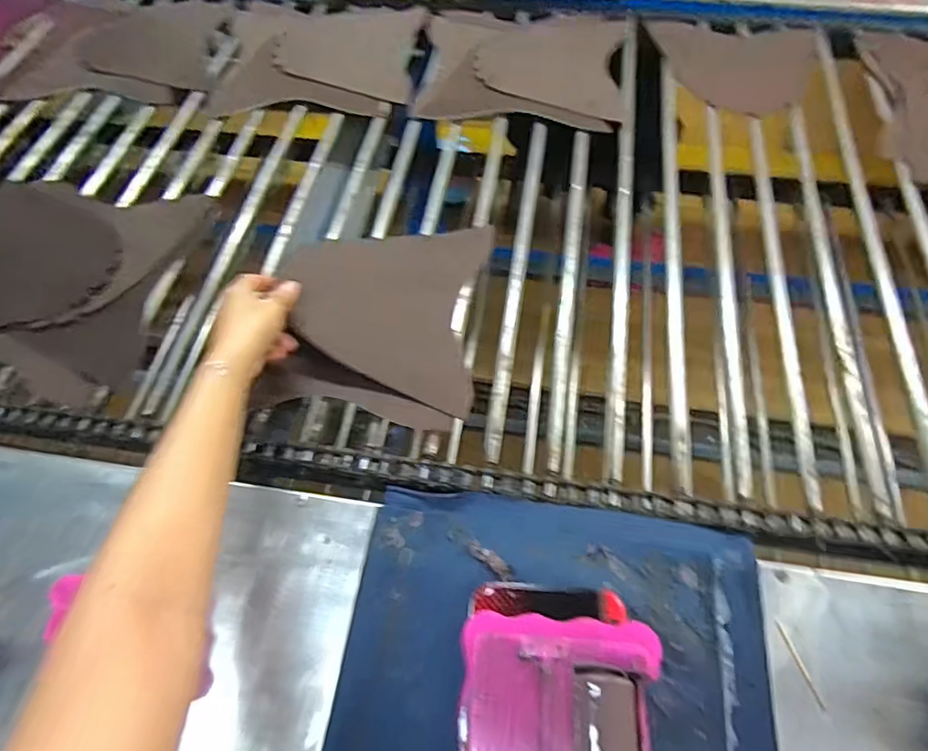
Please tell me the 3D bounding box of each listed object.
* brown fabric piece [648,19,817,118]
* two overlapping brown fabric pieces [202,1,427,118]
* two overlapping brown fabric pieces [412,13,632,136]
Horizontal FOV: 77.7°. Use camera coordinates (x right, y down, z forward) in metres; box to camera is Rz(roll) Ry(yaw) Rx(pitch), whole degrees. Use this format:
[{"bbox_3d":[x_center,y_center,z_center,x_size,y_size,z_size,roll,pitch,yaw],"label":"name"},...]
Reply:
[{"bbox_3d":[0.392,-0.449,0.848,0.230,0.028,0.208,8,61,9],"label":"brown fabric piece"},{"bbox_3d":[-0.223,-0.498,0.884,0.294,0.011,0.284,1,59,2],"label":"two overlapping brown fabric pieces"},{"bbox_3d":[0.087,-0.457,0.850,0.286,0.010,0.252,4,59,4],"label":"two overlapping brown fabric pieces"}]

